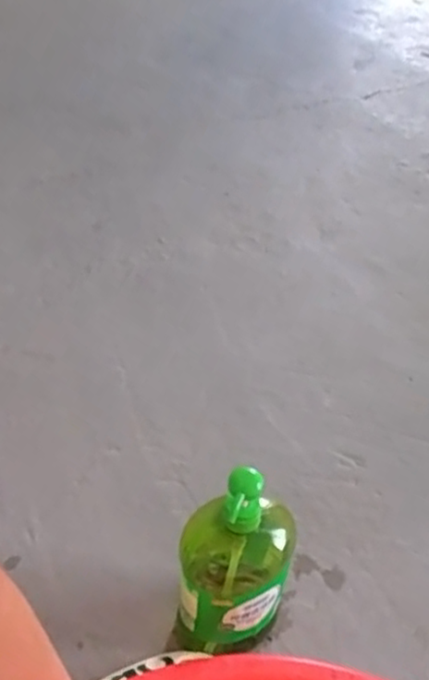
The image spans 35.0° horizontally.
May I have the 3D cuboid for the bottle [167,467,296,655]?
[{"bbox_3d":[0.019,0.231,0.691,0.109,0.260,0.091,11,43,7],"label":"bottle"}]

